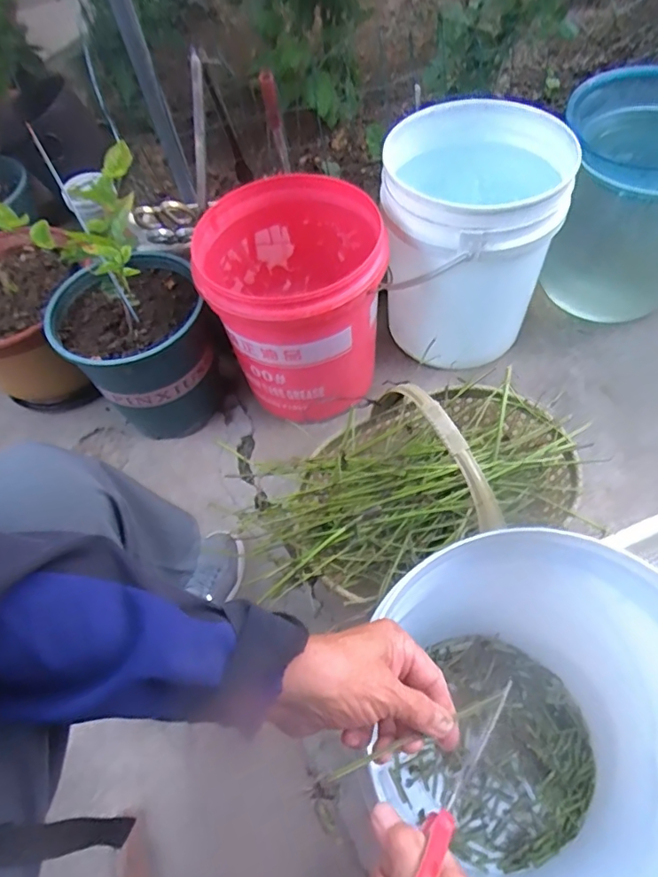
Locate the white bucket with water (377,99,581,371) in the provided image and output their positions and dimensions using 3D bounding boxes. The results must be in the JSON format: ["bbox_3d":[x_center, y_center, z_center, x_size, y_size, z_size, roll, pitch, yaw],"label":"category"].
[{"bbox_3d":[0.240,-0.346,0.963,0.276,0.342,0.280,6,58,9],"label":"white bucket with water"}]

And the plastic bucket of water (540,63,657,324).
[{"bbox_3d":[0.580,-0.455,1.026,0.282,0.349,0.303,-2,57,3],"label":"plastic bucket of water"}]

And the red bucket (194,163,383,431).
[{"bbox_3d":[-0.058,-0.224,0.939,0.275,0.325,0.272,-4,56,6],"label":"red bucket"}]

